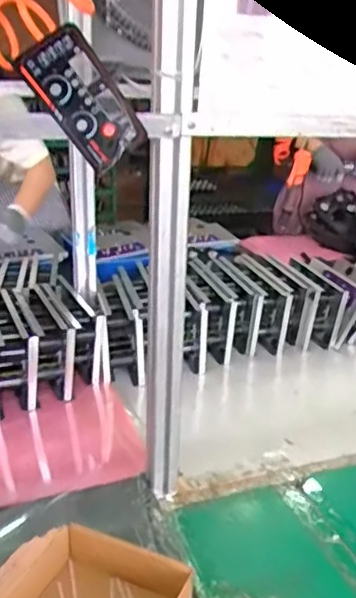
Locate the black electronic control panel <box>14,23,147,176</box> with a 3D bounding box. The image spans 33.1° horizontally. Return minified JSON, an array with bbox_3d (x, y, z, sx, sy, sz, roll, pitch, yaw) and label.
[{"bbox_3d":[-0.097,-0.206,0.634,0.074,0.149,0.020,-33,44,7],"label":"black electronic control panel"}]

